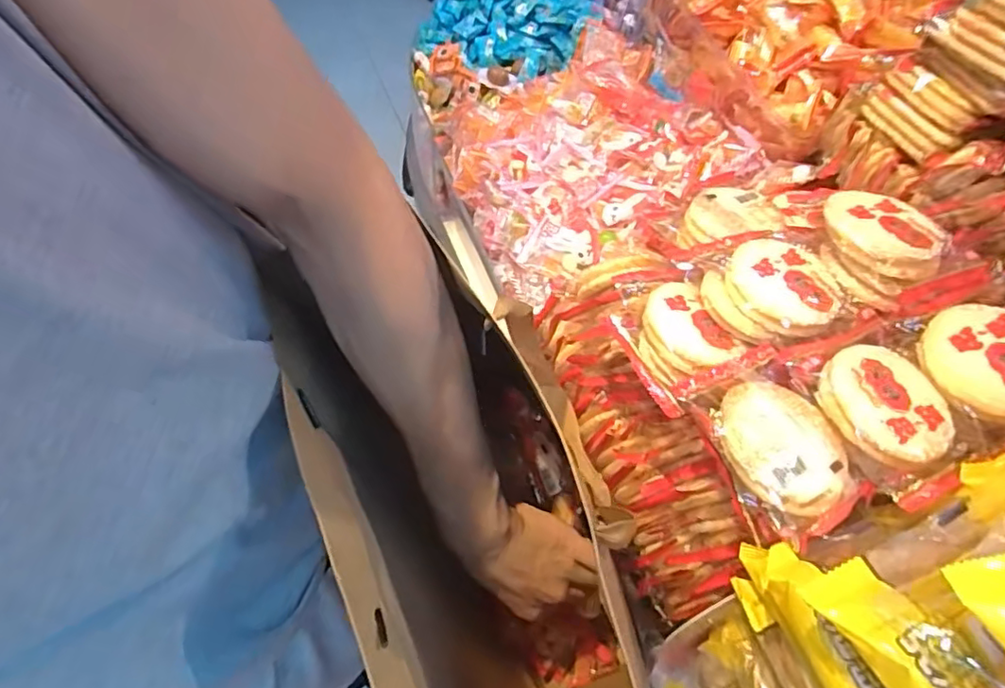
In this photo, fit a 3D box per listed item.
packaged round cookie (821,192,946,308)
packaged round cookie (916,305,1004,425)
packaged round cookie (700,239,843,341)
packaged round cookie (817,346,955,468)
[{"bbox_3d":[0.248,-0.069,0.398,0.072,0.027,0.071,0,63,0],"label":"packaged round cookie"},{"bbox_3d":[0.289,0.010,0.352,0.068,0.014,0.070,0,63,0],"label":"packaged round cookie"},{"bbox_3d":[0.181,-0.034,0.393,0.074,0.026,0.068,0,63,0],"label":"packaged round cookie"},{"bbox_3d":[0.218,0.031,0.335,0.069,0.013,0.069,0,63,0],"label":"packaged round cookie"}]

